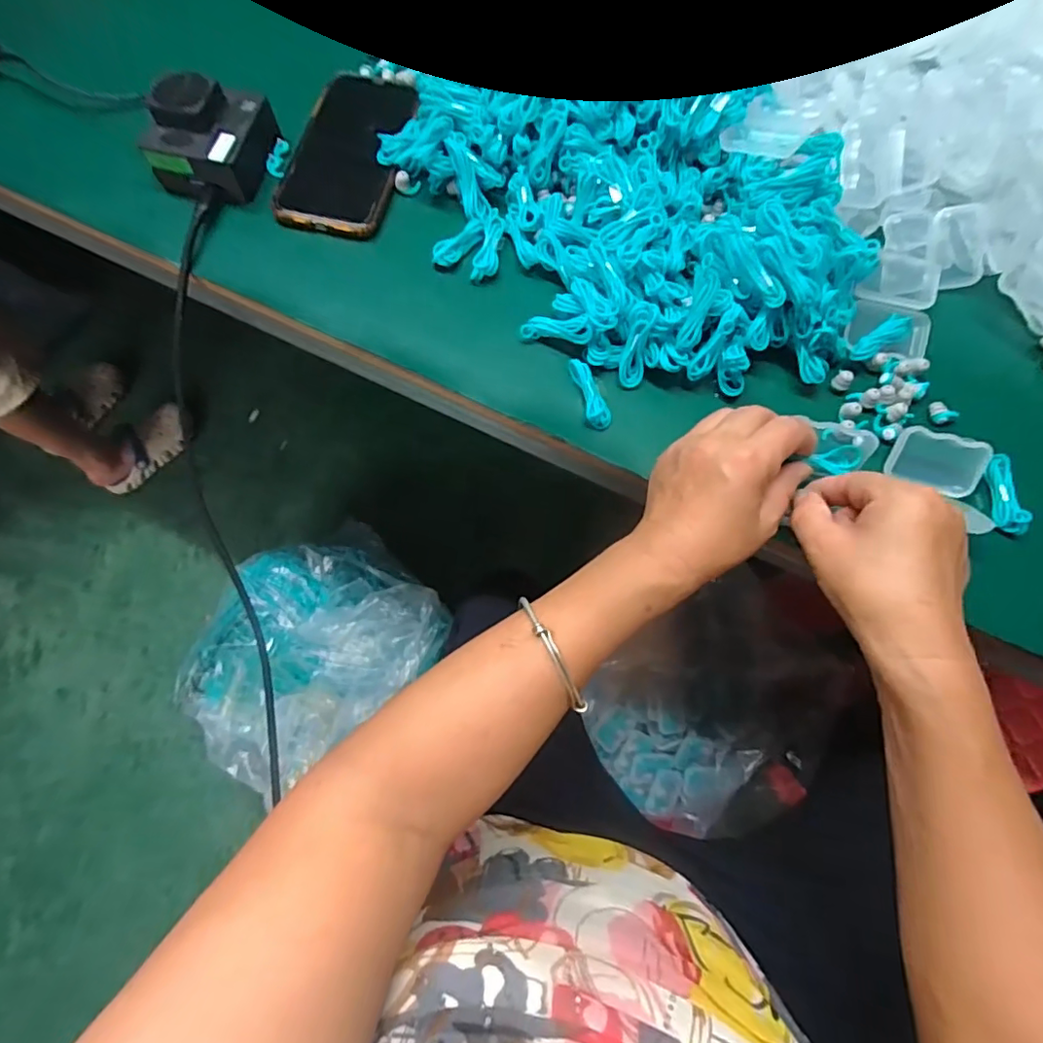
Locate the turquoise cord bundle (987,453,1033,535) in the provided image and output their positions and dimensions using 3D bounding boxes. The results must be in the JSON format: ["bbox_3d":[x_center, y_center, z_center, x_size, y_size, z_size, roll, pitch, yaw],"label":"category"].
[{"bbox_3d":[0.311,-0.018,0.346,0.011,0.013,0.052,-1,71,-3],"label":"turquoise cord bundle"}]

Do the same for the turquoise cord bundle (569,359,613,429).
[{"bbox_3d":[0.046,-0.085,0.361,0.017,0.014,0.050,-13,72,-7],"label":"turquoise cord bundle"}]

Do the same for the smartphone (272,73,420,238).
[{"bbox_3d":[-0.131,-0.291,0.415,0.080,0.011,0.157,14,77,4],"label":"smartphone"}]

